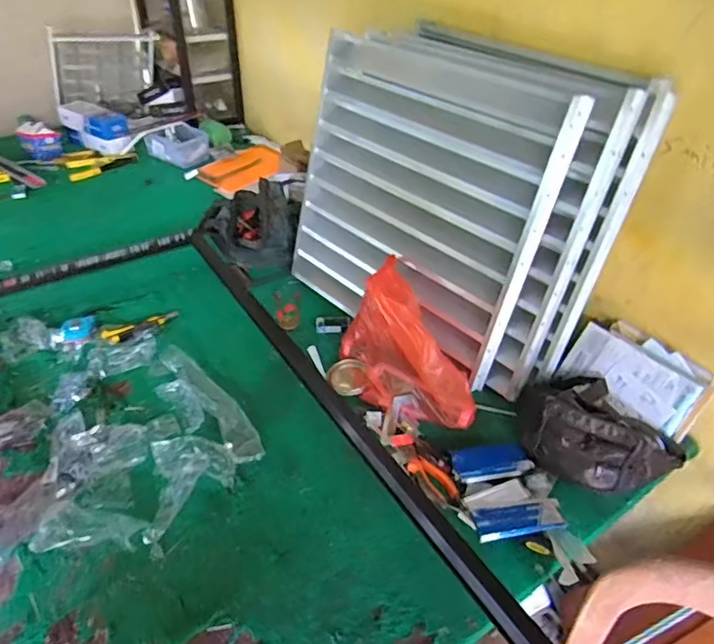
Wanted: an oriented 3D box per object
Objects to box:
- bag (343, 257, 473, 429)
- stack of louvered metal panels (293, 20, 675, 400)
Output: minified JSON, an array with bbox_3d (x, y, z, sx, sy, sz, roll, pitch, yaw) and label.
[{"bbox_3d":[0.103,0.028,1.035,0.301,0.273,0.163,12,40,10],"label":"bag"},{"bbox_3d":[0.170,-0.259,1.133,0.715,0.651,0.185,33,30,33],"label":"stack of louvered metal panels"}]

